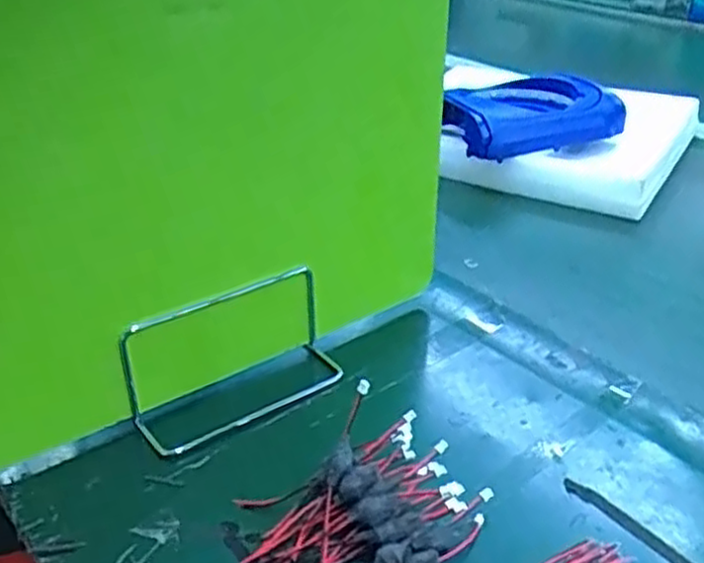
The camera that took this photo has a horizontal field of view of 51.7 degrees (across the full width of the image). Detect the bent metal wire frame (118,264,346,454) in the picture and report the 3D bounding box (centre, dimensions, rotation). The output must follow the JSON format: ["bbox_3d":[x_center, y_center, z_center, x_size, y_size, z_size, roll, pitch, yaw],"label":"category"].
[{"bbox_3d":[-0.080,0.049,0.519,0.161,0.084,0.064,-21,38,-29],"label":"bent metal wire frame"}]

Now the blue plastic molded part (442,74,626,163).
[{"bbox_3d":[0.210,-0.205,0.865,0.226,0.063,0.126,-16,35,-20],"label":"blue plastic molded part"}]

